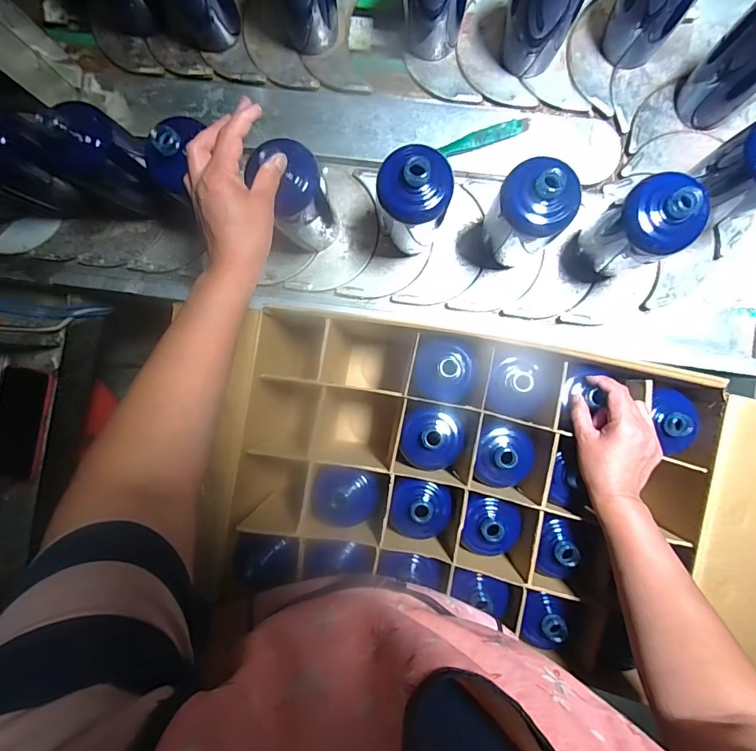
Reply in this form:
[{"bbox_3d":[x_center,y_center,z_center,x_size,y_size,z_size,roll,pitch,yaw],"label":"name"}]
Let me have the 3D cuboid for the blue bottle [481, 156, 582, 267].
[{"bbox_3d":[0.167,-0.176,0.502,0.083,0.183,0.067,44,93,1],"label":"blue bottle"}]

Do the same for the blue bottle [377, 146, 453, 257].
[{"bbox_3d":[0.042,-0.201,0.512,0.074,0.178,0.065,6,92,3],"label":"blue bottle"}]

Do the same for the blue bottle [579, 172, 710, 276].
[{"bbox_3d":[0.287,-0.161,0.492,0.059,0.186,0.075,-25,90,3],"label":"blue bottle"}]

